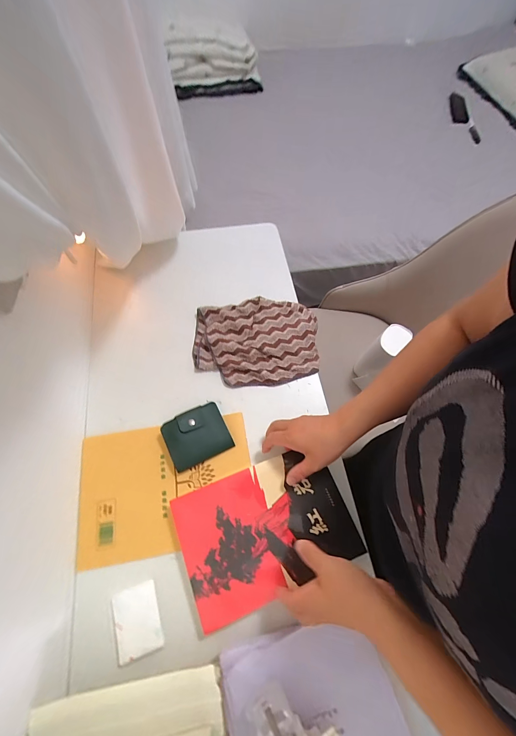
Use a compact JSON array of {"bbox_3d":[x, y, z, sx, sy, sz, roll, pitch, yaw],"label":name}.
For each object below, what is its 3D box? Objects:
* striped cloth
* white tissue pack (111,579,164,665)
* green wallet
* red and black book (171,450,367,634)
[{"bbox_3d":[-0.003,-0.053,0.527,0.224,0.020,0.163,-1,66,-1],"label":"striped cloth"},{"bbox_3d":[-0.153,0.319,0.363,0.054,0.008,0.072,-18,67,-8],"label":"white tissue pack"},{"bbox_3d":[-0.097,0.104,0.455,0.092,0.020,0.081,-24,68,-10],"label":"green wallet"},{"bbox_3d":[0.012,0.216,0.396,0.223,0.021,0.156,-21,67,-7],"label":"red and black book"}]

